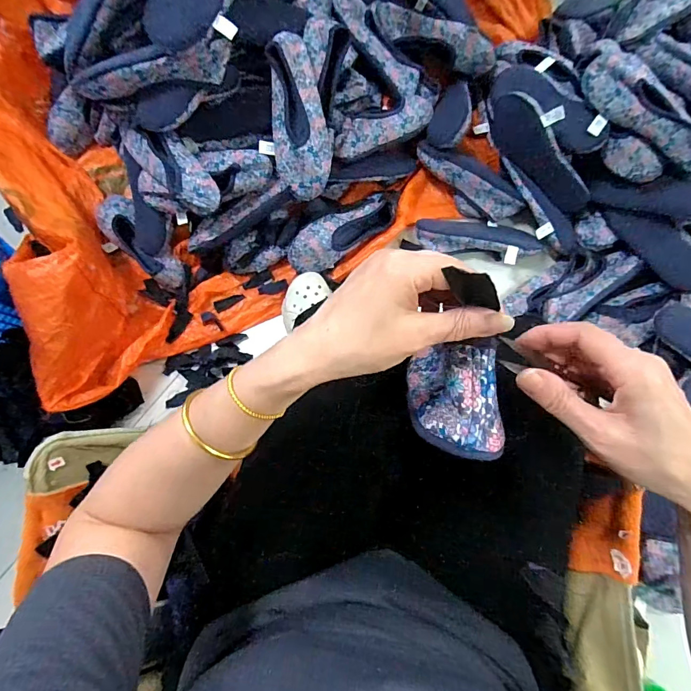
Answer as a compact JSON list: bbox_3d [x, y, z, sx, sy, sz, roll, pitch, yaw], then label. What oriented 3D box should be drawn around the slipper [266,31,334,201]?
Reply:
[{"bbox_3d":[-0.080,-0.401,0.739,0.101,0.077,0.252,-8,108,0],"label":"slipper"}]

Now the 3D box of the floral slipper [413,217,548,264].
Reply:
[{"bbox_3d":[0.282,-0.222,0.874,0.264,0.045,0.091,14,80,4],"label":"floral slipper"}]

